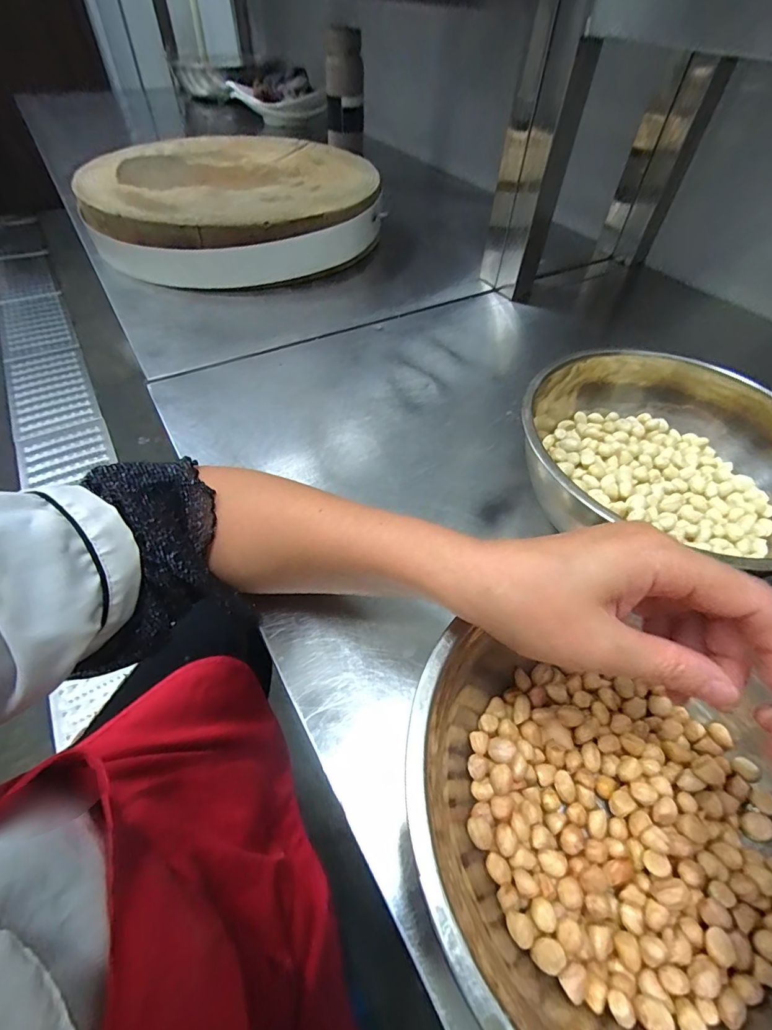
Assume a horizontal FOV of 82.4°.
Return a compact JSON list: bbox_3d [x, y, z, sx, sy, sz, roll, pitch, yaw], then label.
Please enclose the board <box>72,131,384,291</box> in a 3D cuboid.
[{"bbox_3d":[-0.246,-0.502,0.721,0.421,0.088,0.437,1,51,-1],"label":"board"}]

